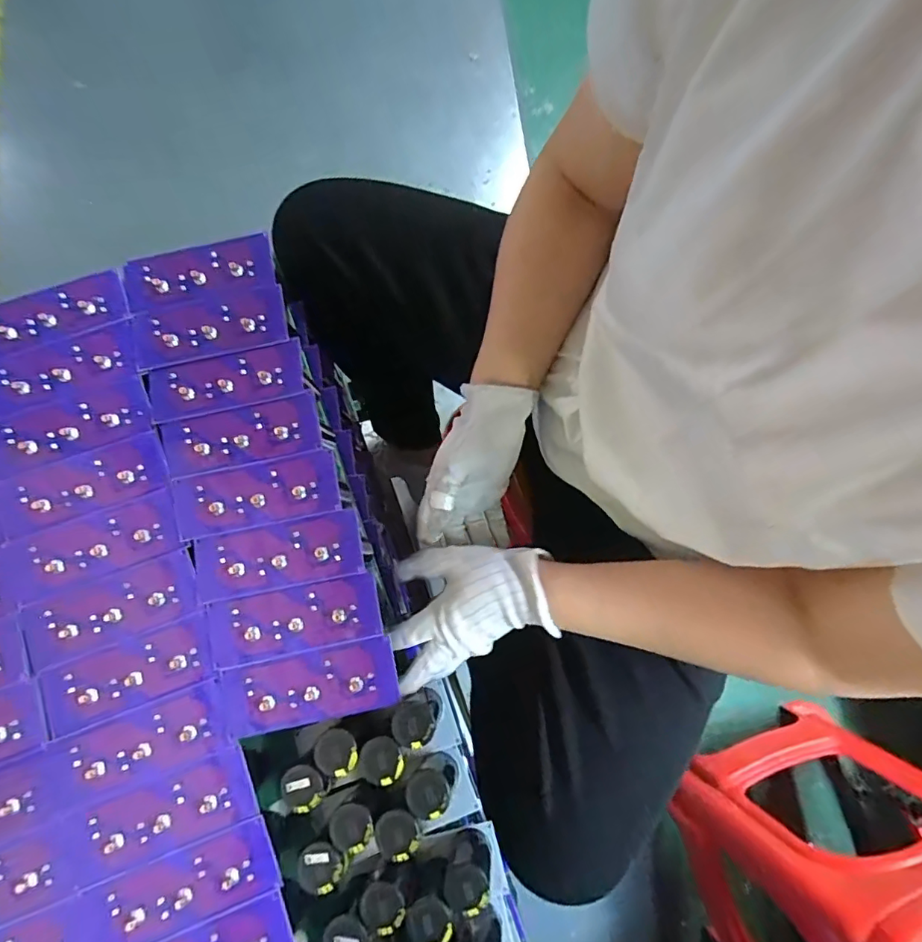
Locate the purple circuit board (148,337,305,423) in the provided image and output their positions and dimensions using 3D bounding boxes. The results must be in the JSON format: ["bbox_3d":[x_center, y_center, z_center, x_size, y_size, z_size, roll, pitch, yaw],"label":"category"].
[{"bbox_3d":[-0.206,-0.079,0.448,0.136,0.005,0.049,-12,81,3],"label":"purple circuit board"}]

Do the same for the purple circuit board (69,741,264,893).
[{"bbox_3d":[-0.227,0.261,0.391,0.131,0.007,0.054,-20,80,-5],"label":"purple circuit board"}]

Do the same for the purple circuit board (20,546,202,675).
[{"bbox_3d":[-0.283,0.112,0.416,0.137,0.004,0.054,-21,81,-5],"label":"purple circuit board"}]

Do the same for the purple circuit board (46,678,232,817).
[{"bbox_3d":[-0.248,0.212,0.395,0.133,0.004,0.054,-20,81,-5],"label":"purple circuit board"}]

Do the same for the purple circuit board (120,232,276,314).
[{"bbox_3d":[-0.237,-0.179,0.462,0.130,0.009,0.055,-11,81,1],"label":"purple circuit board"}]

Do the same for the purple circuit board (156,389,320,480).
[{"bbox_3d":[-0.189,-0.031,0.435,0.133,0.012,0.051,-11,80,-3],"label":"purple circuit board"}]

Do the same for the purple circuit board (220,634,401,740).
[{"bbox_3d":[-0.120,0.171,0.407,0.133,0.005,0.054,-12,80,-2],"label":"purple circuit board"}]

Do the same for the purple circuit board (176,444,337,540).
[{"bbox_3d":[-0.171,0.018,0.429,0.135,0.009,0.054,-11,80,-3],"label":"purple circuit board"}]

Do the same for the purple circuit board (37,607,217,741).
[{"bbox_3d":[-0.264,0.161,0.408,0.133,0.004,0.052,-21,81,-5],"label":"purple circuit board"}]

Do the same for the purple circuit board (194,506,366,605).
[{"bbox_3d":[-0.150,0.069,0.420,0.135,0.008,0.053,-11,80,-3],"label":"purple circuit board"}]

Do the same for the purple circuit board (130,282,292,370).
[{"bbox_3d":[-0.223,-0.128,0.452,0.135,0.013,0.052,-10,80,-3],"label":"purple circuit board"}]

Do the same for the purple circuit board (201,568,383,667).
[{"bbox_3d":[-0.135,0.119,0.413,0.134,0.005,0.052,-12,80,0],"label":"purple circuit board"}]

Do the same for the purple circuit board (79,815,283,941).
[{"bbox_3d":[-0.208,0.310,0.383,0.133,0.009,0.052,-19,80,-5],"label":"purple circuit board"}]

